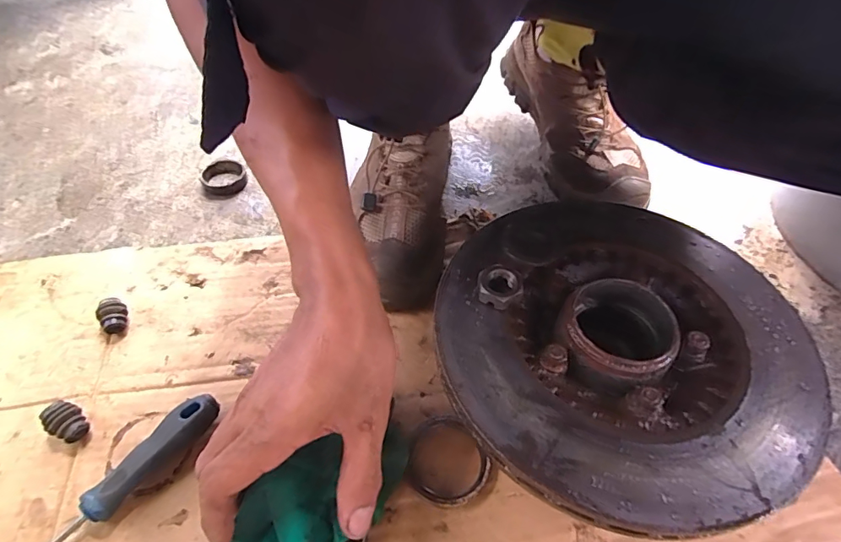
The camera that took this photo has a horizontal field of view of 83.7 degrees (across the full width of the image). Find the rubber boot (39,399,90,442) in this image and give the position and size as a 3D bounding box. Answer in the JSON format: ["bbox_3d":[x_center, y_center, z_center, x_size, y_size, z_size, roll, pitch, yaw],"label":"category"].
[{"bbox_3d":[-0.256,0.110,0.341,0.024,0.025,0.022,26,53,19],"label":"rubber boot"}]

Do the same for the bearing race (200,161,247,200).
[{"bbox_3d":[-0.232,-0.109,0.549,0.050,0.013,0.060,-22,53,-19],"label":"bearing race"}]

